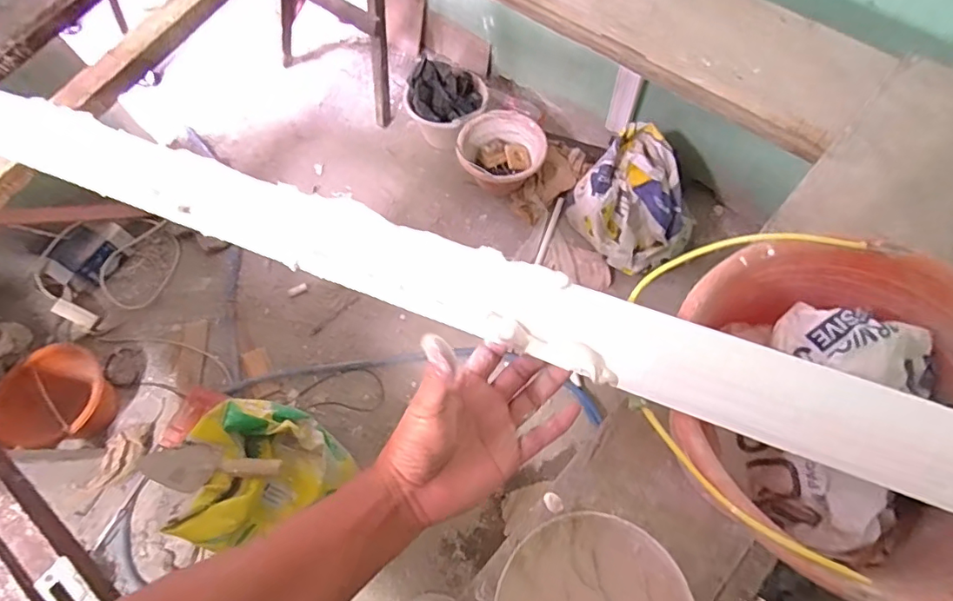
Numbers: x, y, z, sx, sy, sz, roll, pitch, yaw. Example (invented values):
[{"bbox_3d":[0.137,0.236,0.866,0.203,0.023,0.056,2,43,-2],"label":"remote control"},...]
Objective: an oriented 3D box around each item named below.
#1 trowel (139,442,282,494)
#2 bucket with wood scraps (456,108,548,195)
[{"bbox_3d":[-0.511,0.323,0.987,0.275,0.042,0.088,8,68,6],"label":"trowel"},{"bbox_3d":[0.078,-0.439,1.585,0.249,0.134,0.238,-25,69,-8],"label":"bucket with wood scraps"}]

